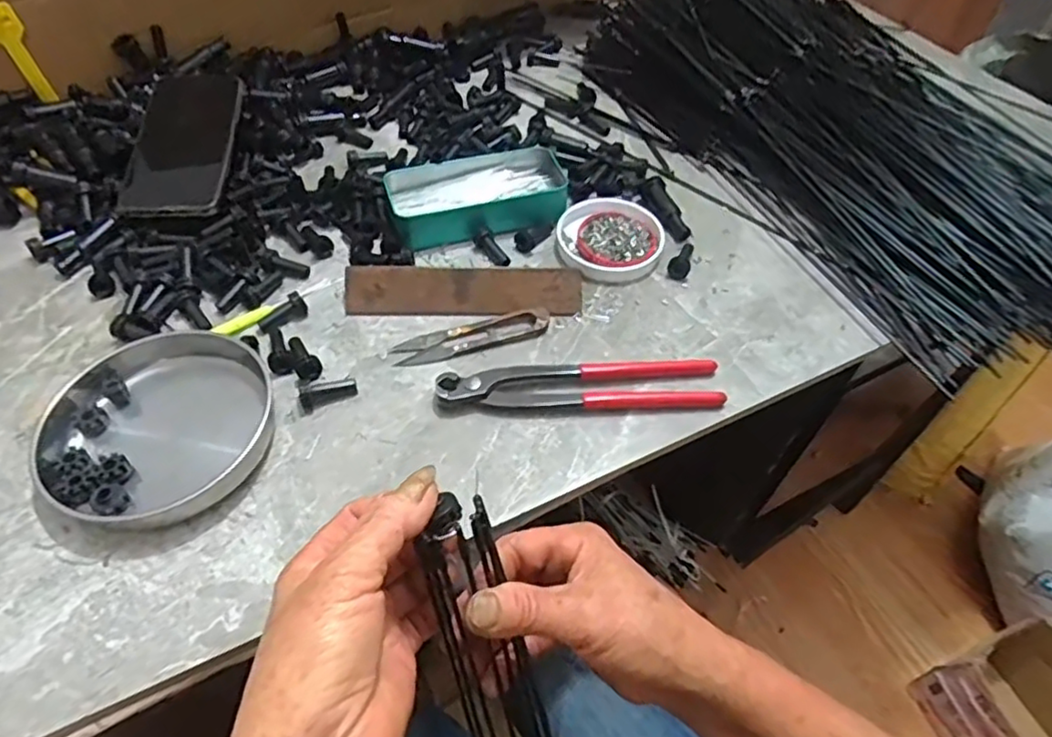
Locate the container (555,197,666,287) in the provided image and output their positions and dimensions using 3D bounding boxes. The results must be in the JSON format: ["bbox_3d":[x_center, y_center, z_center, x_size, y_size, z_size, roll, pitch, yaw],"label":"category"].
[{"bbox_3d":[0.070,-0.110,0.547,0.087,0.014,0.081,2,53,-2],"label":"container"}]

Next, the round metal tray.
[{"bbox_3d":[-0.241,0.032,0.418,0.144,0.022,0.133,2,53,-2],"label":"round metal tray"}]

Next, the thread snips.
[{"bbox_3d":[-0.040,-0.025,0.484,0.114,0.009,0.026,-15,56,-14],"label":"thread snips"}]

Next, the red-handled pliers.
[{"bbox_3d":[0.039,0.013,0.453,0.194,0.014,0.036,-2,53,-5],"label":"red-handled pliers"}]

